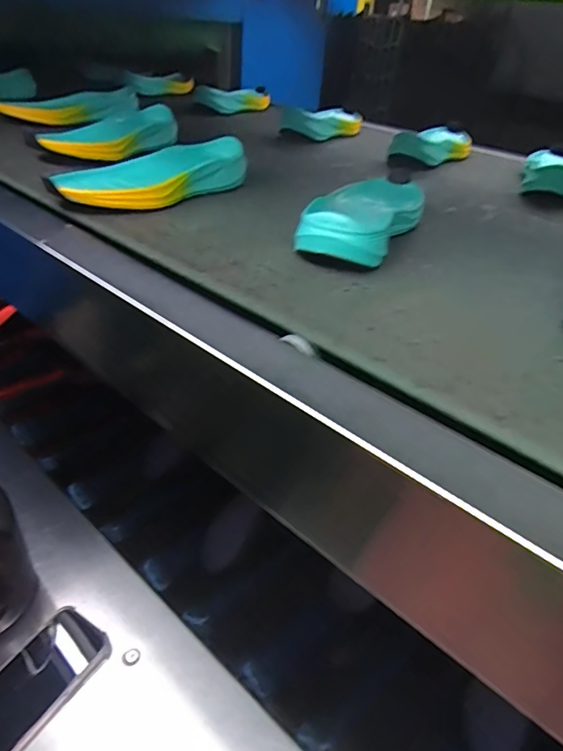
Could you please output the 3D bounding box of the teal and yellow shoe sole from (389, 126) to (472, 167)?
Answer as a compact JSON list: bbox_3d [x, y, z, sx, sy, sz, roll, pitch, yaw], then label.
[{"bbox_3d":[0.245,-0.369,0.777,0.085,0.041,0.211,24,40,23],"label":"teal and yellow shoe sole"}]

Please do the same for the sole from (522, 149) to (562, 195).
[{"bbox_3d":[0.392,-0.292,0.690,0.085,0.037,0.212,20,38,18],"label":"sole"}]

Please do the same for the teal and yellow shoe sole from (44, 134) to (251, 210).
[{"bbox_3d":[-0.130,-0.214,0.515,0.086,0.040,0.220,27,41,27],"label":"teal and yellow shoe sole"}]

